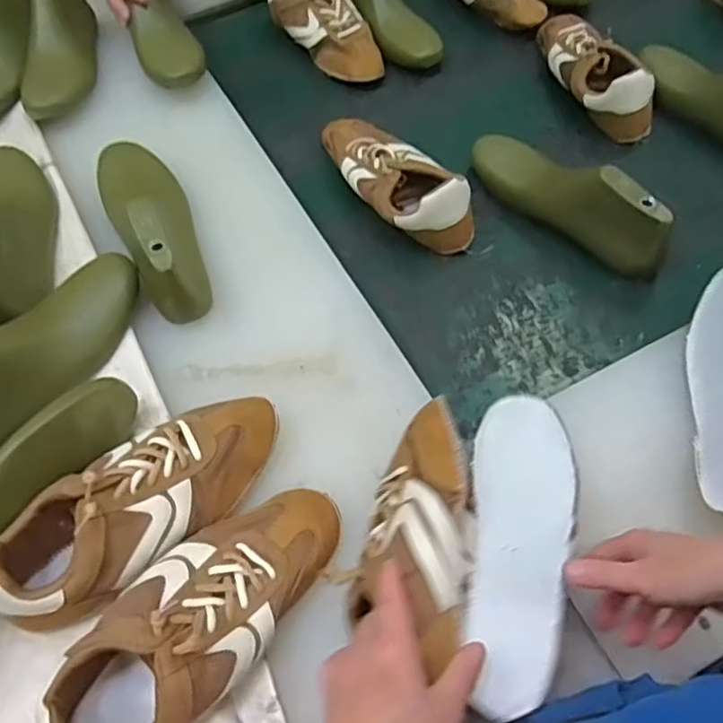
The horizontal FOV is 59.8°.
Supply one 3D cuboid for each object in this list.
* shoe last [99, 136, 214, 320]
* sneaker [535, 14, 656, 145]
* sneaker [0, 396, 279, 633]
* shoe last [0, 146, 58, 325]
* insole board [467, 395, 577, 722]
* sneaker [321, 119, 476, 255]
[{"bbox_3d":[-0.226,-0.162,0.678,0.083,0.094,0.261,-25,60,-11],"label":"shoe last"},{"bbox_3d":[0.305,-0.403,0.854,0.086,0.080,0.237,-21,61,-10],"label":"sneaker"},{"bbox_3d":[-0.179,0.111,0.523,0.242,0.078,0.098,-34,62,-15],"label":"sneaker"},{"bbox_3d":[-0.381,-0.156,0.686,0.079,0.088,0.258,-20,59,-8],"label":"shoe last"},{"bbox_3d":[0.123,0.131,0.477,0.076,0.012,0.251,-2,45,15],"label":"insole board"},{"bbox_3d":[0.040,-0.236,0.769,0.107,0.066,0.254,-29,61,-12],"label":"sneaker"}]

